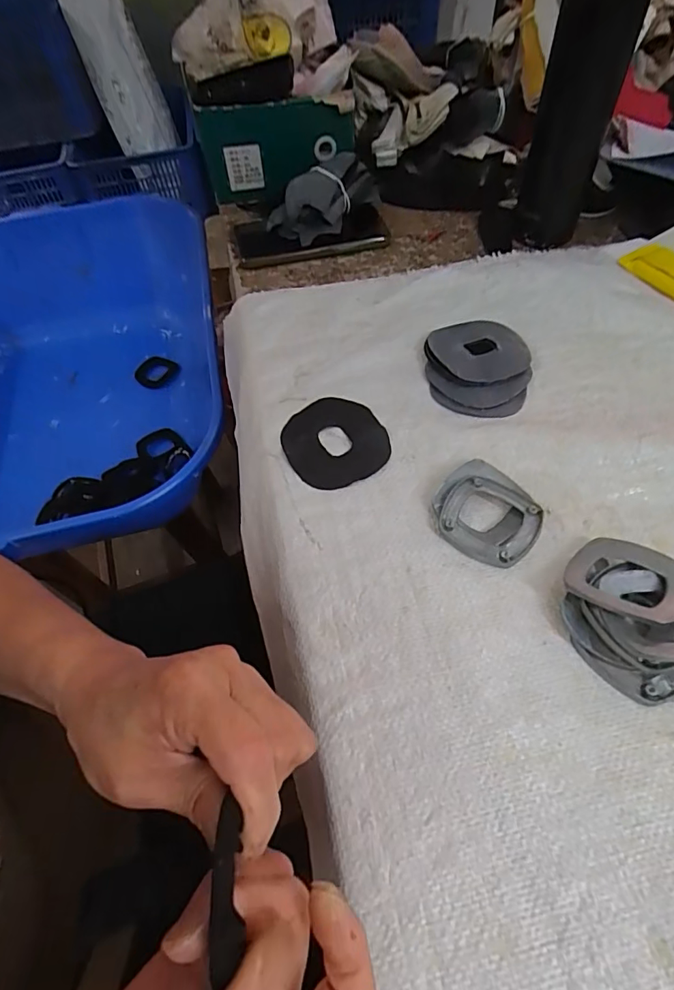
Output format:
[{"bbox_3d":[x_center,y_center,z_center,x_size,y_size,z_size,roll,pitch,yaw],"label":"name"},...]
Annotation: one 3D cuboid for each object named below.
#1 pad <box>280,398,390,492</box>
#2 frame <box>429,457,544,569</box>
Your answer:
[{"bbox_3d":[-0.002,-0.041,0.375,0.076,0.006,0.080,-27,59,-14],"label":"pad"},{"bbox_3d":[0.102,0.011,0.331,0.069,0.013,0.066,30,63,21],"label":"frame"}]

